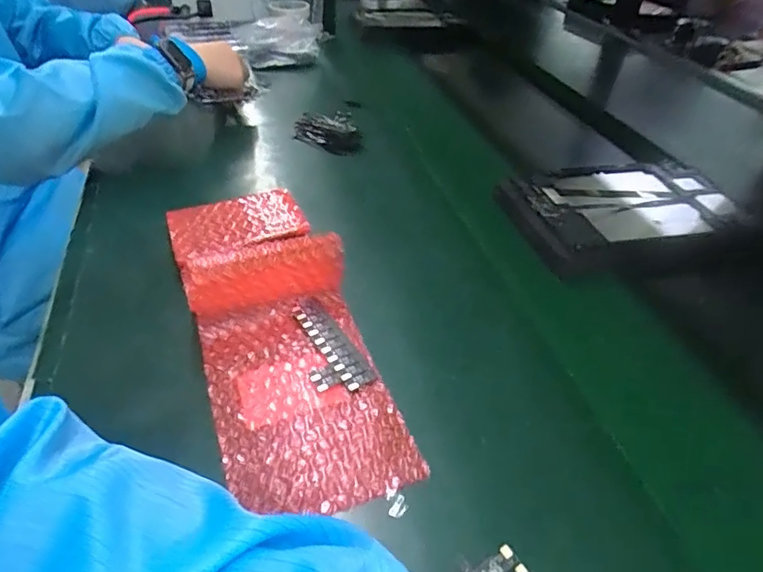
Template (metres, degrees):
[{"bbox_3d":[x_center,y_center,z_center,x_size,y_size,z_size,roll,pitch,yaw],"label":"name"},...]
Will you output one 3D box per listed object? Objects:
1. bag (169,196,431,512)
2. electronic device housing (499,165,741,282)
[{"bbox_3d":[-0.086,0.012,0.404,0.123,0.073,0.329,-15,45,-18],"label":"bag"},{"bbox_3d":[0.272,-0.094,0.584,0.279,0.025,0.167,-10,43,-17],"label":"electronic device housing"}]

